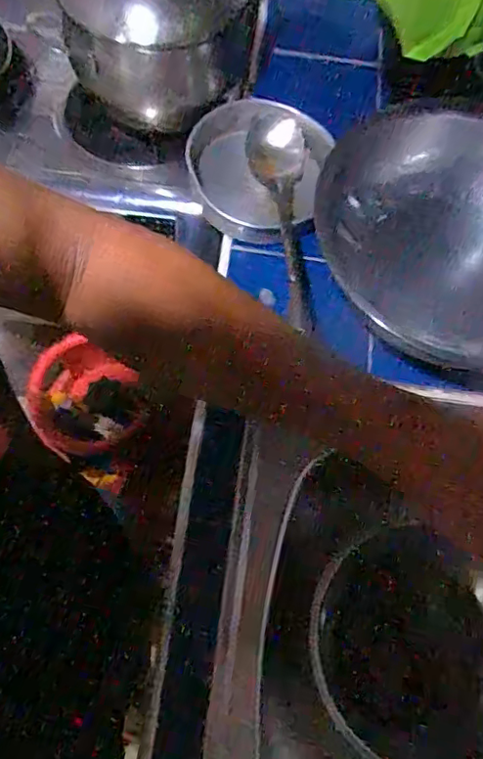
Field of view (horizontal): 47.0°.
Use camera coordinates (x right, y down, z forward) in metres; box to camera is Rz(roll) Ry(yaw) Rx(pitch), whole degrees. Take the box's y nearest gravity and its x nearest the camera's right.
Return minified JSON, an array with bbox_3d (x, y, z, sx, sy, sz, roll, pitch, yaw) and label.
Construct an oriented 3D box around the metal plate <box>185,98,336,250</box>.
[{"bbox_3d":[0.019,-0.308,0.814,0.195,0.181,0.034,17,32,2],"label":"metal plate"}]

